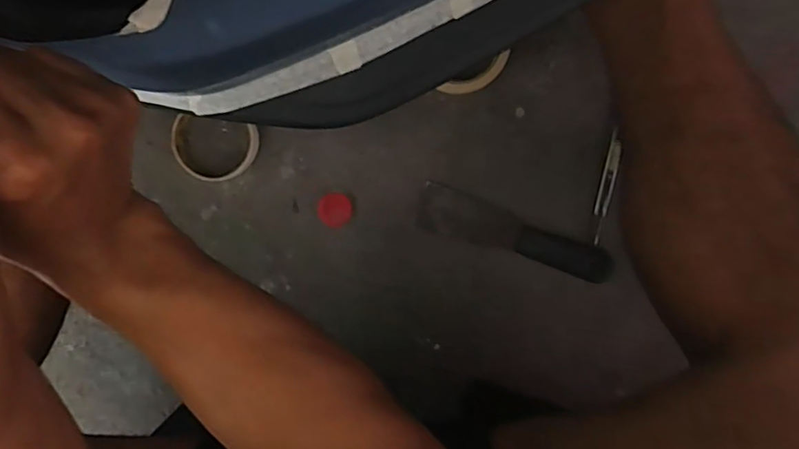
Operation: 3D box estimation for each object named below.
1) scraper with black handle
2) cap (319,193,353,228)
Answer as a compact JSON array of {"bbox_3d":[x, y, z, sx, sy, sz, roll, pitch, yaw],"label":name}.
[{"bbox_3d":[0.116,0.009,0.546,0.196,0.016,0.047,17,100,1],"label":"scraper with black handle"},{"bbox_3d":[-0.066,-0.014,0.561,0.034,0.004,0.035,1,99,4],"label":"cap"}]

